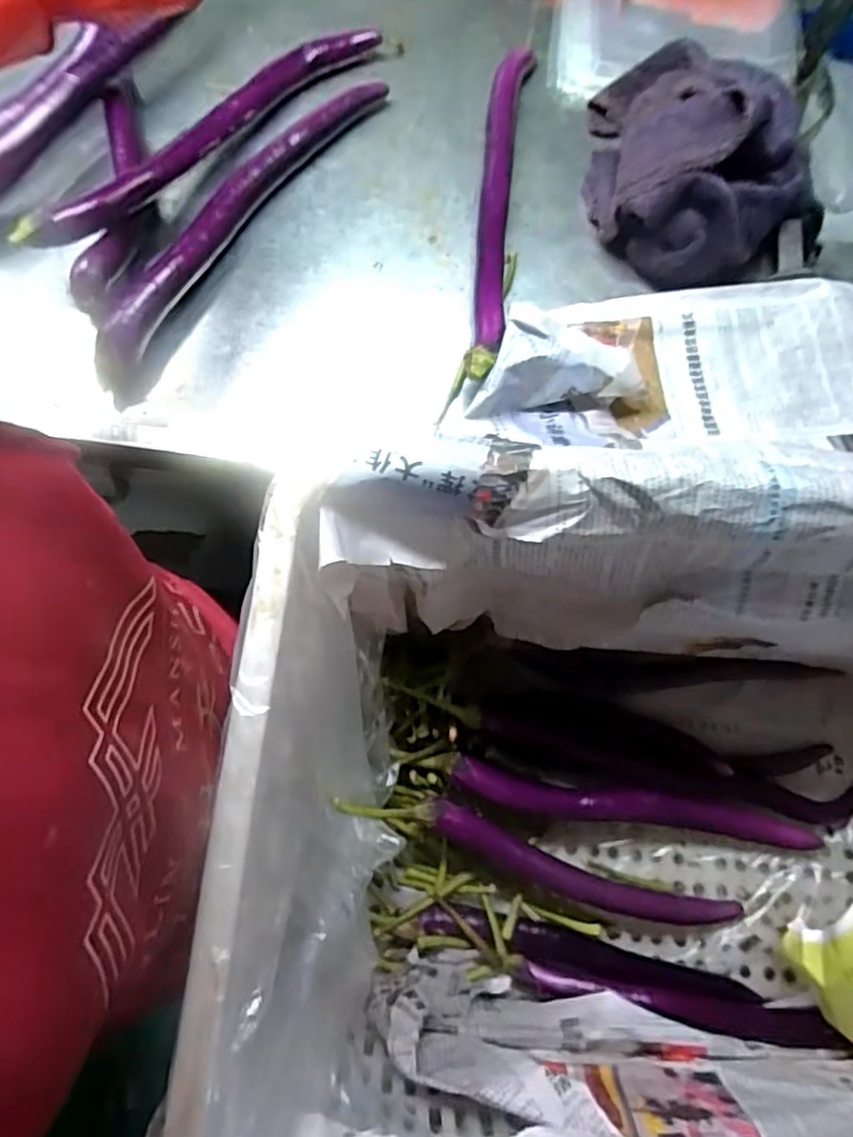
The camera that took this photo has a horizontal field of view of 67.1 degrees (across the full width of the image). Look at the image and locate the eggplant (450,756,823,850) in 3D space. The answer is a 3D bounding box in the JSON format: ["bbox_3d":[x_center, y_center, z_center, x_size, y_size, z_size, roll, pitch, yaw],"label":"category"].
[{"bbox_3d":[0.191,0.219,0.583,0.337,0.066,0.037,10,75,2],"label":"eggplant"}]

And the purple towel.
[{"bbox_3d":[0.213,-0.336,0.499,0.160,0.075,0.223,-10,75,-4],"label":"purple towel"}]

